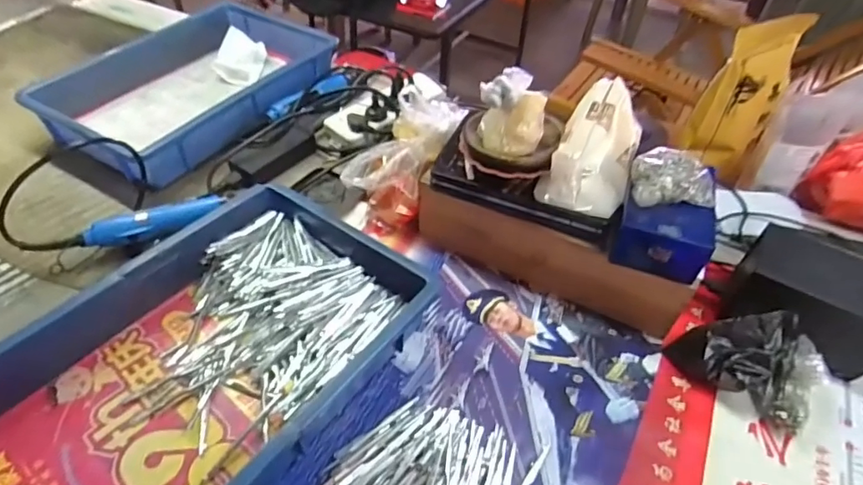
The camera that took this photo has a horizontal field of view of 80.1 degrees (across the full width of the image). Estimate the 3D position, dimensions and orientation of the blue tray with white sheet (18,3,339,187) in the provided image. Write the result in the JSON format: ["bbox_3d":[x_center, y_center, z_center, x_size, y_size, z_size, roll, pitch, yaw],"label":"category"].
[{"bbox_3d":[-0.387,-0.267,0.889,0.294,0.103,0.439,28,48,22],"label":"blue tray with white sheet"}]

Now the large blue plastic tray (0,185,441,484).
[{"bbox_3d":[-0.227,0.121,0.521,0.282,0.074,0.429,28,48,23],"label":"large blue plastic tray"}]

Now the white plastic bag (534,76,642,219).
[{"bbox_3d":[0.189,-0.108,0.585,0.089,0.075,0.169,21,50,16],"label":"white plastic bag"}]

